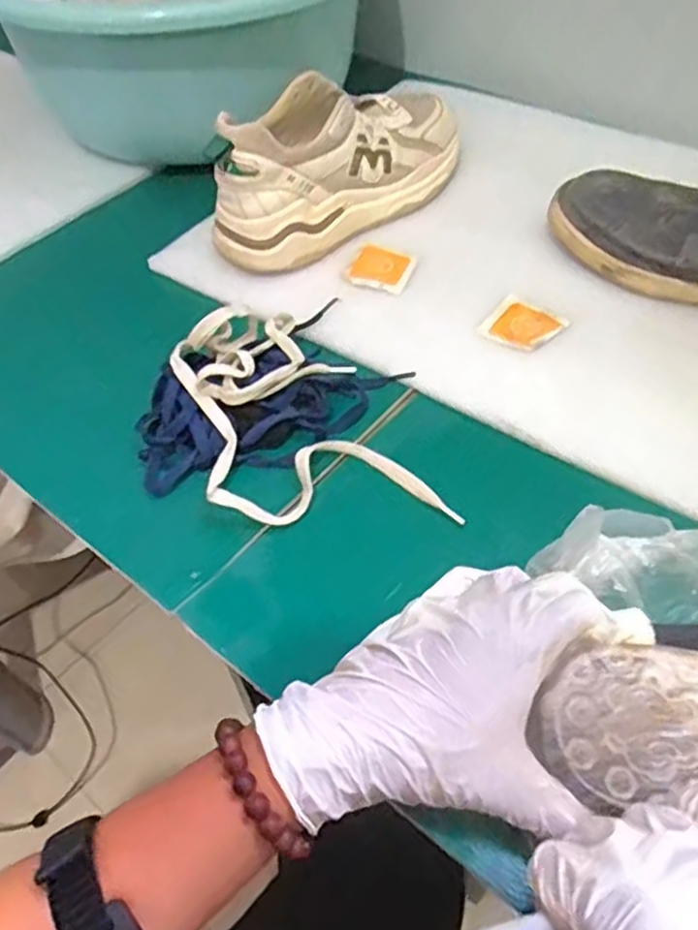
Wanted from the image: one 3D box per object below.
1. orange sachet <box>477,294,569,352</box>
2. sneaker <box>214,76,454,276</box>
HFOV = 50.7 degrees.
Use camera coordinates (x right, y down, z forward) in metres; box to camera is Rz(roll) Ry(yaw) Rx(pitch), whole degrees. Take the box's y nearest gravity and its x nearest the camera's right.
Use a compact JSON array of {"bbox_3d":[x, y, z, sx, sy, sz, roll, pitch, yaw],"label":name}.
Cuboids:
[{"bbox_3d":[0.119,-0.097,0.505,0.046,0.004,0.044,31,60,26],"label":"orange sachet"},{"bbox_3d":[-0.007,-0.242,0.577,0.235,0.095,0.083,-36,57,-22],"label":"sneaker"}]

